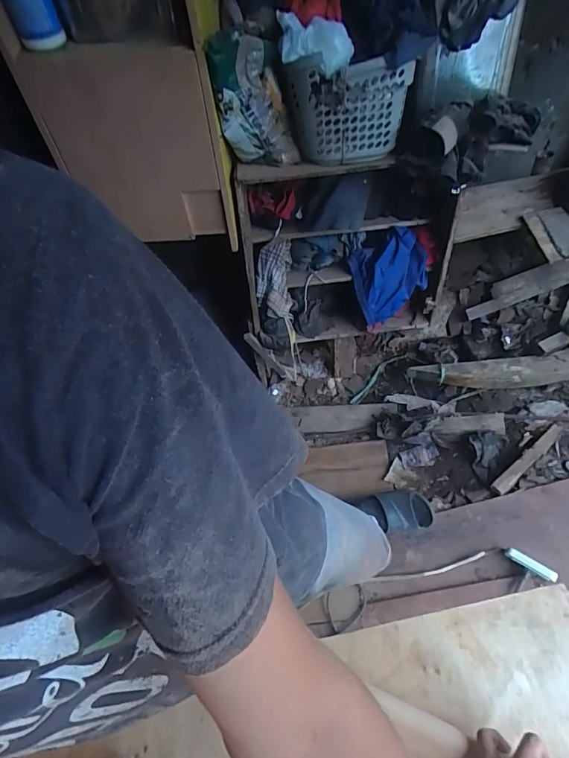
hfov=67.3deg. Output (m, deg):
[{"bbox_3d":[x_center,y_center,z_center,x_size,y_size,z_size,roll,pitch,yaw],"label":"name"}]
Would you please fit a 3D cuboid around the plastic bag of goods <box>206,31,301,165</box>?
[{"bbox_3d":[-0.072,-0.695,1.089,0.199,0.274,0.163,-4,50,-2],"label":"plastic bag of goods"}]

